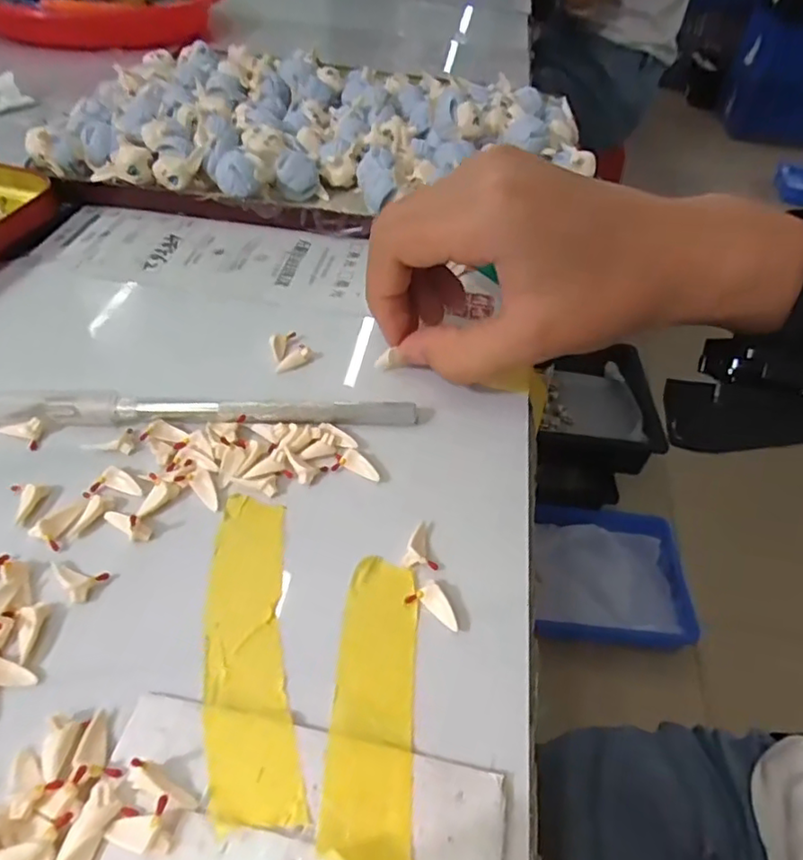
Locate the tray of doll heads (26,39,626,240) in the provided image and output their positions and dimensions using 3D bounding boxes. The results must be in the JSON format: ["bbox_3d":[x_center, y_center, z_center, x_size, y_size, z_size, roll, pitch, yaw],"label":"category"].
[{"bbox_3d":[-0.035,-0.189,0.374,0.296,0.032,0.204,6,45,0],"label":"tray of doll heads"}]

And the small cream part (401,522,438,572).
[{"bbox_3d":[0.007,0.035,0.186,0.010,0.007,0.015,9,45,3],"label":"small cream part"}]

